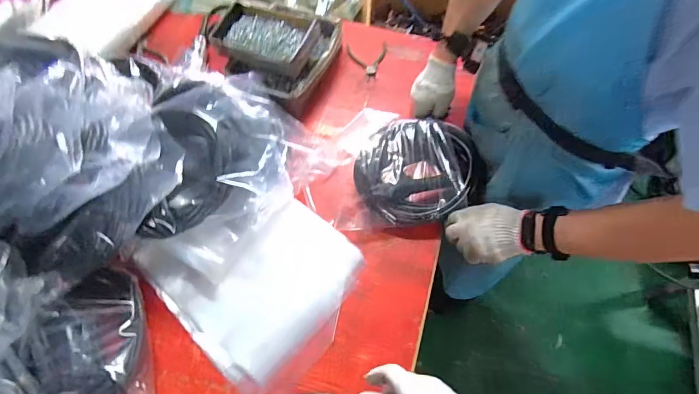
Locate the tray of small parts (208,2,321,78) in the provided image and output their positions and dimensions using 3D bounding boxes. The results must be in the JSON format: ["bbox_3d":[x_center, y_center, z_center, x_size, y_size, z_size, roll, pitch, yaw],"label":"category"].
[{"bbox_3d":[-0.179,-0.347,0.828,0.218,0.048,0.149,24,67,12],"label":"tray of small parts"}]

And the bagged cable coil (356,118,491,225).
[{"bbox_3d":[0.133,-0.047,0.733,0.235,0.071,0.190,-3,64,0],"label":"bagged cable coil"}]

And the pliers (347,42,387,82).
[{"bbox_3d":[0.045,-0.310,0.893,0.091,0.020,0.096,-6,64,-2],"label":"pliers"}]

